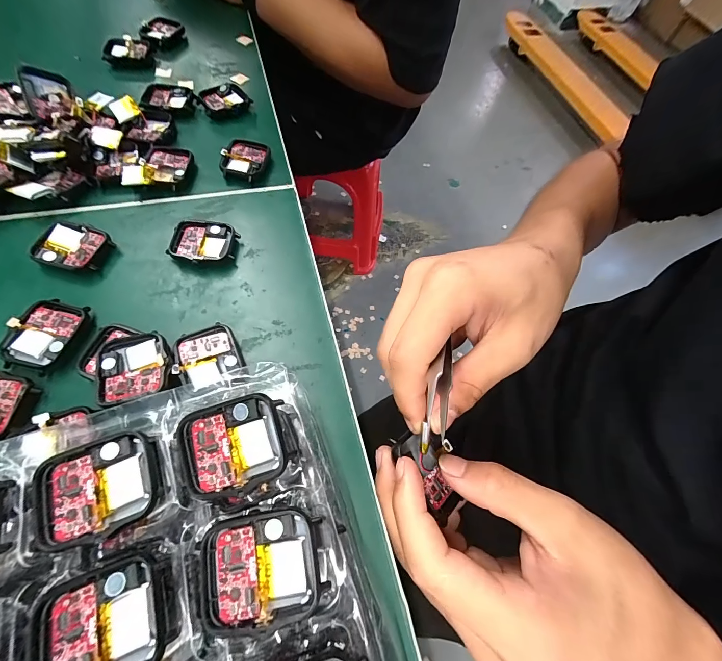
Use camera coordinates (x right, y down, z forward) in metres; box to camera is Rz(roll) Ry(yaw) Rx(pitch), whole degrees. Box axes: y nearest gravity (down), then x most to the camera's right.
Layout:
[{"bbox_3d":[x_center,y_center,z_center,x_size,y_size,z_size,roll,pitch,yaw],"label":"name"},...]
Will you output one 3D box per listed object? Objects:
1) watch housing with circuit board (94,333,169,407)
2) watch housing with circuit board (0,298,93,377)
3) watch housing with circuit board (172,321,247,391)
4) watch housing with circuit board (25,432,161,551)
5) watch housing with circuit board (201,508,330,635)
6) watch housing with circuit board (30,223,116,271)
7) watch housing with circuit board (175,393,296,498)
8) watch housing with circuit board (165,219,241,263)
[{"bbox_3d":[-0.136,0.023,0.200,0.038,0.015,0.041,-13,66,-11],"label":"watch housing with circuit board"},{"bbox_3d":[-0.200,0.002,0.208,0.035,0.013,0.046,13,63,1],"label":"watch housing with circuit board"},{"bbox_3d":[-0.098,0.019,0.213,0.037,0.013,0.043,-24,68,-16],"label":"watch housing with circuit board"},{"bbox_3d":[-0.110,0.066,0.137,0.046,0.007,0.038,-16,66,-11],"label":"watch housing with circuit board"},{"bbox_3d":[-0.038,0.091,0.125,0.044,0.005,0.037,-8,65,-8],"label":"watch housing with circuit board"},{"bbox_3d":[-0.208,-0.059,0.239,0.044,0.012,0.037,16,63,2],"label":"watch housing with circuit board"},{"bbox_3d":[-0.056,0.050,0.141,0.045,0.015,0.036,-15,66,-11],"label":"watch housing with circuit board"},{"bbox_3d":[-0.120,-0.066,0.252,0.045,0.011,0.038,3,63,-4],"label":"watch housing with circuit board"}]

